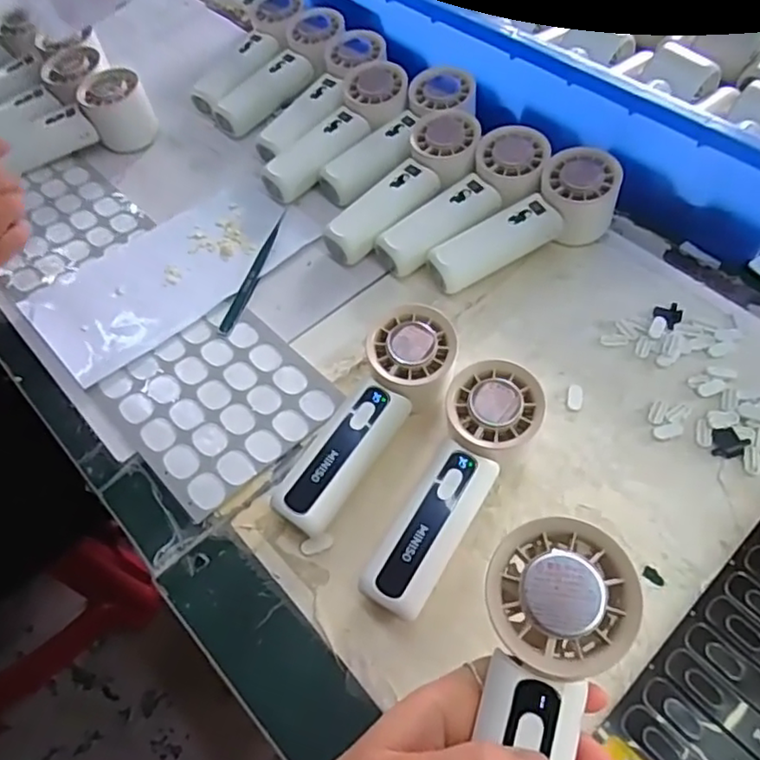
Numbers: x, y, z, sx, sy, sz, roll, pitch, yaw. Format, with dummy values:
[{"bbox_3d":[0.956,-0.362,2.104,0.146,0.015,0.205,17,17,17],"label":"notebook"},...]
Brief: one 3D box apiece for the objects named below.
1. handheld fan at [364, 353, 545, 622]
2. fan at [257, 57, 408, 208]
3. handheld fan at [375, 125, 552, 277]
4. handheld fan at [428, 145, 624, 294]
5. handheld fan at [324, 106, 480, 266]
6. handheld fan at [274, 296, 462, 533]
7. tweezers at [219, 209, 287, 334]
[{"bbox_3d":[0.046,0.065,0.368,0.058,0.055,0.156,21,60,17],"label":"handheld fan"},{"bbox_3d":[-0.032,-0.214,0.548,0.065,0.047,0.158,28,63,21],"label":"fan"},{"bbox_3d":[0.071,-0.136,0.490,0.151,0.044,0.062,-40,62,-20],"label":"handheld fan"},{"bbox_3d":[0.110,-0.117,0.472,0.151,0.047,0.053,-30,60,-15],"label":"handheld fan"},{"bbox_3d":[0.025,-0.152,0.506,0.062,0.047,0.154,32,64,22],"label":"handheld fan"},{"bbox_3d":[-0.003,0.028,0.395,0.056,0.055,0.155,24,61,18],"label":"handheld fan"},{"bbox_3d":[-0.099,-0.089,0.496,0.012,0.007,0.125,11,58,11],"label":"tweezers"}]

